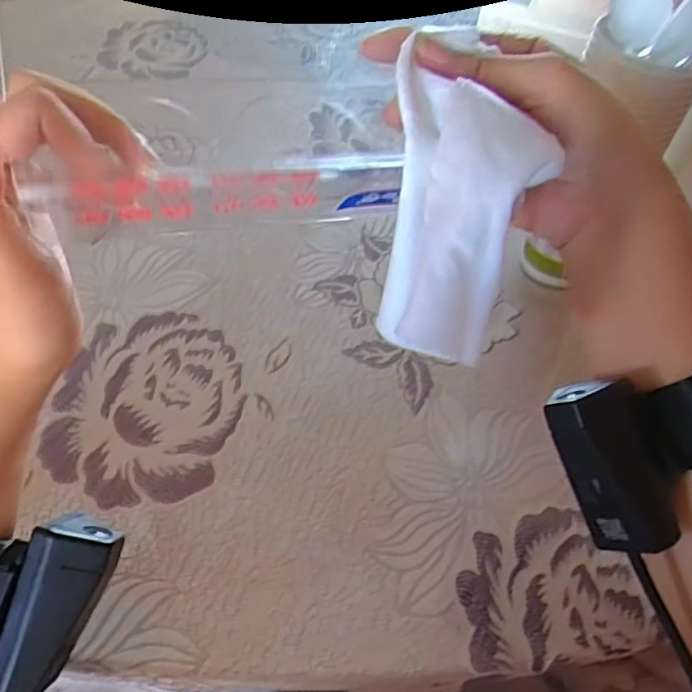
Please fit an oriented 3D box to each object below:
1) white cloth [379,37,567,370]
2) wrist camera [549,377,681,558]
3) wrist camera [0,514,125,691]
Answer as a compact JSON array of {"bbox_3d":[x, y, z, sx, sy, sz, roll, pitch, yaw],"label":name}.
[{"bbox_3d":[0.043,-0.046,0.225,0.050,0.024,0.099,9,88,3],"label":"white cloth"},{"bbox_3d":[0.109,0.050,0.262,0.032,0.023,0.069,-25,92,-24],"label":"wrist camera"},{"bbox_3d":[-0.117,0.105,0.250,0.026,0.022,0.072,20,79,11],"label":"wrist camera"}]

